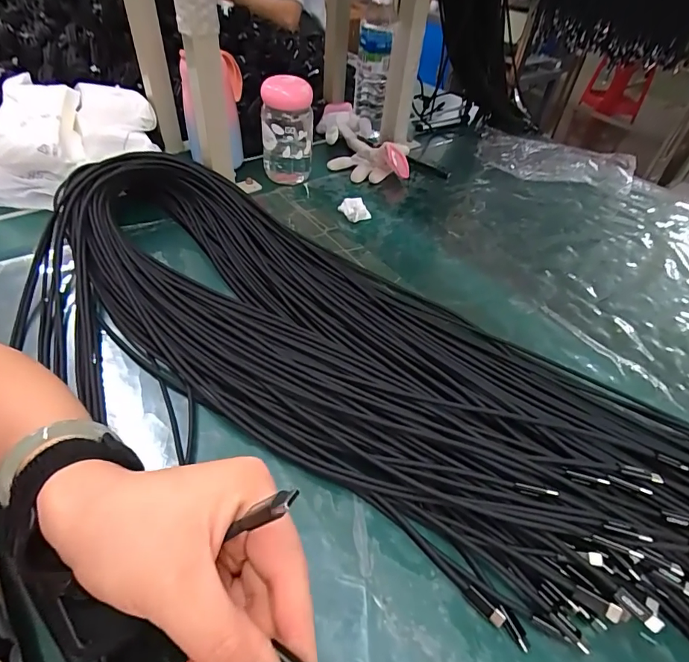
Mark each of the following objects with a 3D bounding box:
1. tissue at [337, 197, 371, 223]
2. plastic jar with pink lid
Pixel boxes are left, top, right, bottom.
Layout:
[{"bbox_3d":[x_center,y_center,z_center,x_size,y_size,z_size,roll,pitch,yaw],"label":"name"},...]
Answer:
[{"bbox_3d":[0.014,-0.164,0.580,0.043,0.026,0.021,-2,46,-10],"label":"tissue"},{"bbox_3d":[-0.080,-0.276,0.597,0.070,0.133,0.067,2,45,-5],"label":"plastic jar with pink lid"}]

